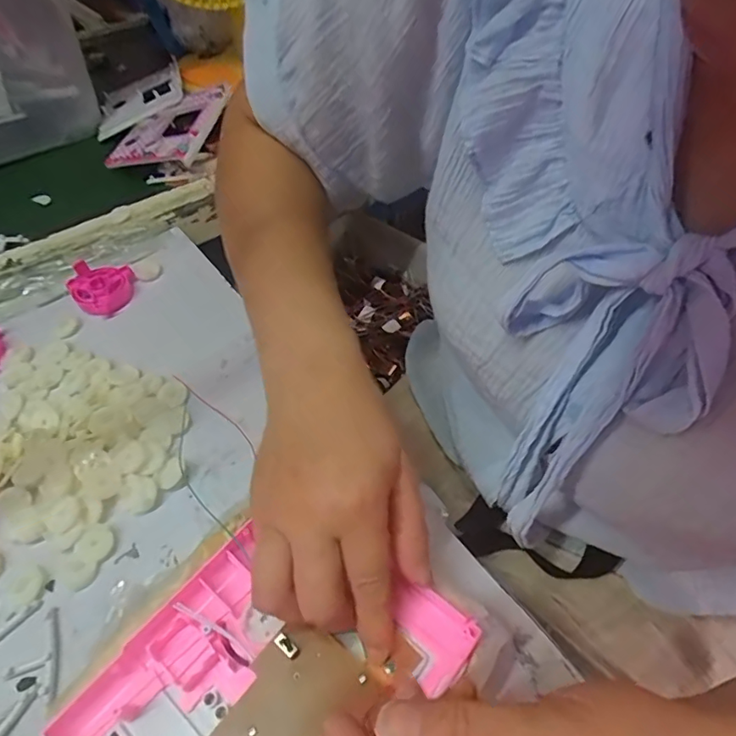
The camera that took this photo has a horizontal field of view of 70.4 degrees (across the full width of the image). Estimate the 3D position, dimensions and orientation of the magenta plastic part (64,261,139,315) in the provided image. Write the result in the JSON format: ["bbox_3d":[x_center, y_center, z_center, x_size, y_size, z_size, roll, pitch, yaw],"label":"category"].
[{"bbox_3d":[-0.240,-0.074,0.475,0.054,0.029,0.051,-1,51,1],"label":"magenta plastic part"}]

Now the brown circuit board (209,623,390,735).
[{"bbox_3d":[-0.029,0.162,0.235,0.071,0.011,0.073,32,56,26],"label":"brown circuit board"}]

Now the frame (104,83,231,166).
[{"bbox_3d":[-0.234,-0.282,0.610,0.119,0.016,0.127,-1,55,18],"label":"frame"}]

